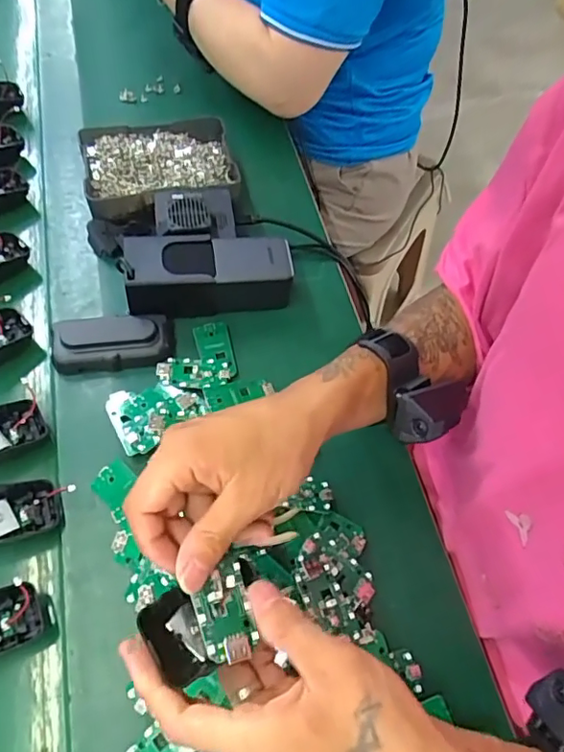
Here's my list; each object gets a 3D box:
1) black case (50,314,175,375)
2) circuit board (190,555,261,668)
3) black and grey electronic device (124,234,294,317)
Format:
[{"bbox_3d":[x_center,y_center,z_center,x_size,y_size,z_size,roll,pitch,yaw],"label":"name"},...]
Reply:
[{"bbox_3d":[-0.158,-0.032,0.491,0.107,0.023,0.052,-3,62,-3],"label":"black case"},{"bbox_3d":[-0.031,0.125,0.285,0.031,0.005,0.050,0,54,-30],"label":"circuit board"},{"bbox_3d":[-0.068,-0.100,0.512,0.153,0.055,0.061,-6,62,-4],"label":"black and grey electronic device"}]

